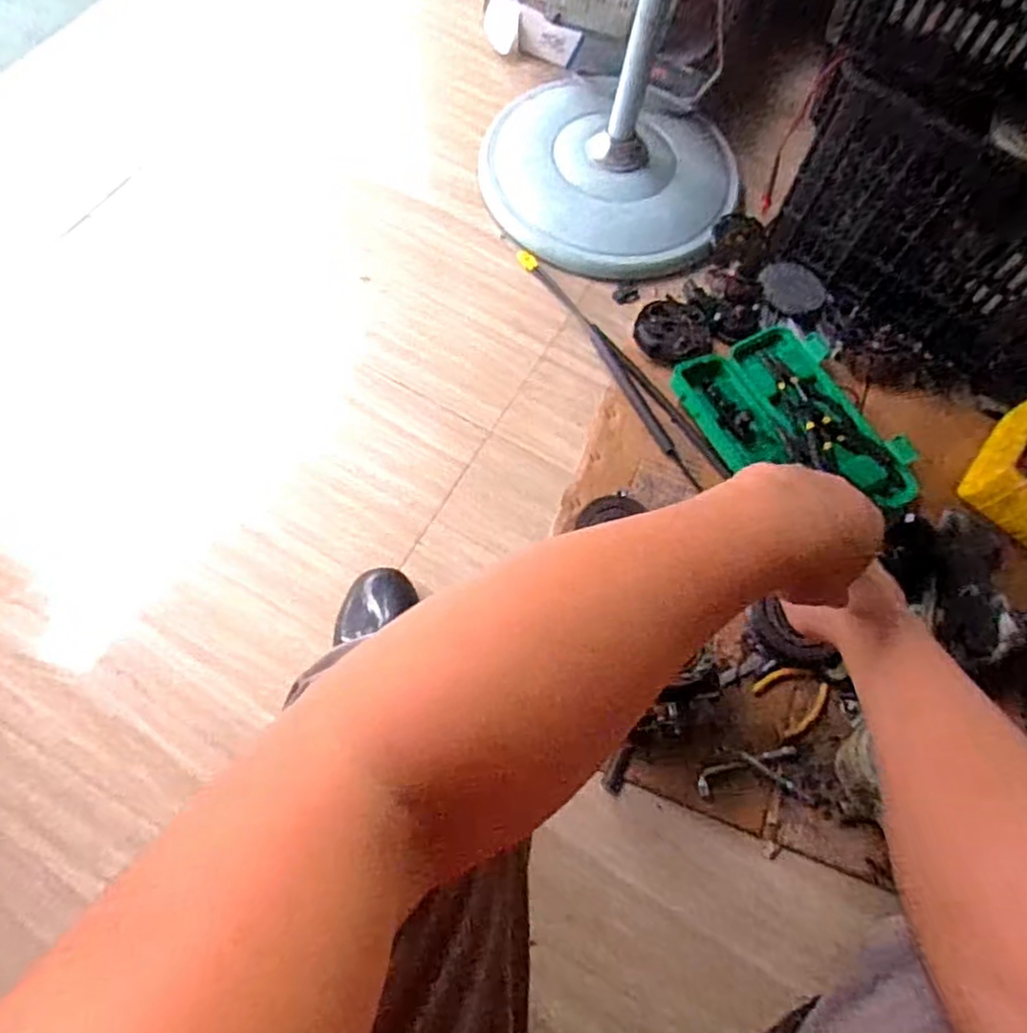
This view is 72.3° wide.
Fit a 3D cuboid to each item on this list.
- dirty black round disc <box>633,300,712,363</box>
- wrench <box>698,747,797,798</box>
[{"bbox_3d":[0.220,-0.256,0.968,0.102,0.014,0.100,1,68,-4],"label":"dirty black round disc"},{"bbox_3d":[0.252,0.271,0.766,0.117,0.010,0.024,-20,72,-9],"label":"wrench"}]

